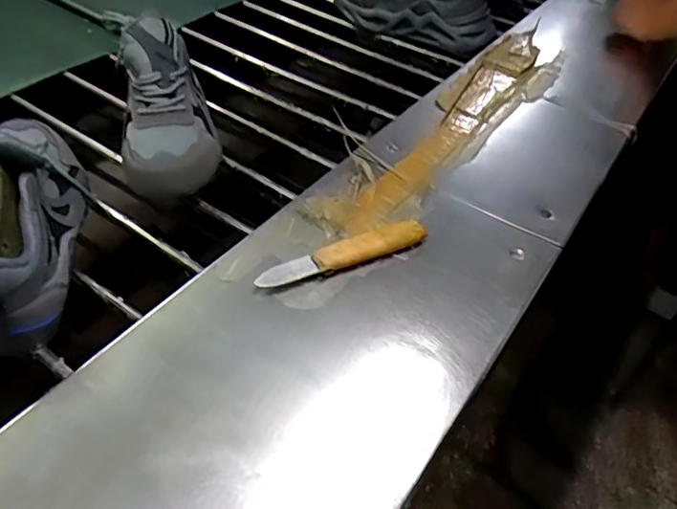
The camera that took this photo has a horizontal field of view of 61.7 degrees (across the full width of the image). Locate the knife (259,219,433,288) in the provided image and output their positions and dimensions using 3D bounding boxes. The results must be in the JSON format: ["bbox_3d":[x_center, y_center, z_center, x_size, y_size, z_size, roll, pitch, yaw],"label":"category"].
[{"bbox_3d":[0.005,0.000,0.494,0.160,0.014,0.027,-17,47,-20],"label":"knife"}]

